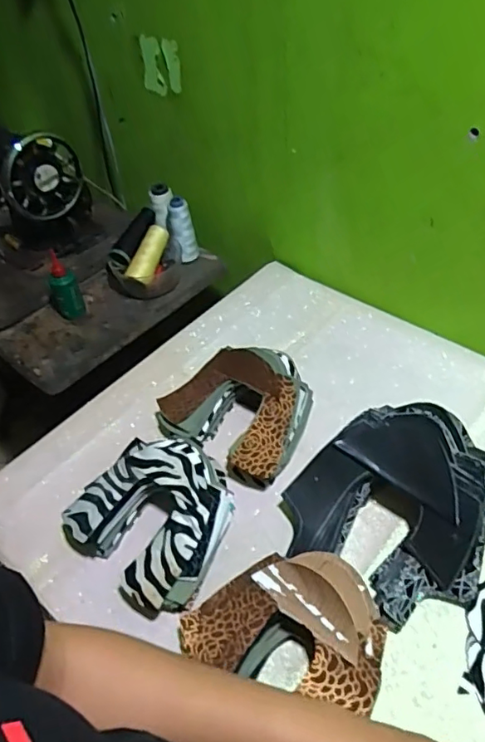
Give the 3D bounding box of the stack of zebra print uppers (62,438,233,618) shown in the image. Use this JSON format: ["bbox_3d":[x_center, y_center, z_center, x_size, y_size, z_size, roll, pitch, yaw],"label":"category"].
[{"bbox_3d":[-0.094,0.153,0.605,0.166,0.082,0.166,27,55,28],"label":"stack of zebra print uppers"}]

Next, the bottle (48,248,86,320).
[{"bbox_3d":[-0.285,-0.129,0.879,0.048,0.122,0.053,-23,48,-15],"label":"bottle"}]

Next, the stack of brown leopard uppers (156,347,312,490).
[{"bbox_3d":[-0.012,0.038,0.700,0.182,0.087,0.161,18,51,23],"label":"stack of brown leopard uppers"}]

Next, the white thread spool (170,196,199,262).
[{"bbox_3d":[-0.102,-0.238,0.960,0.035,0.128,0.032,-3,46,4],"label":"white thread spool"}]

